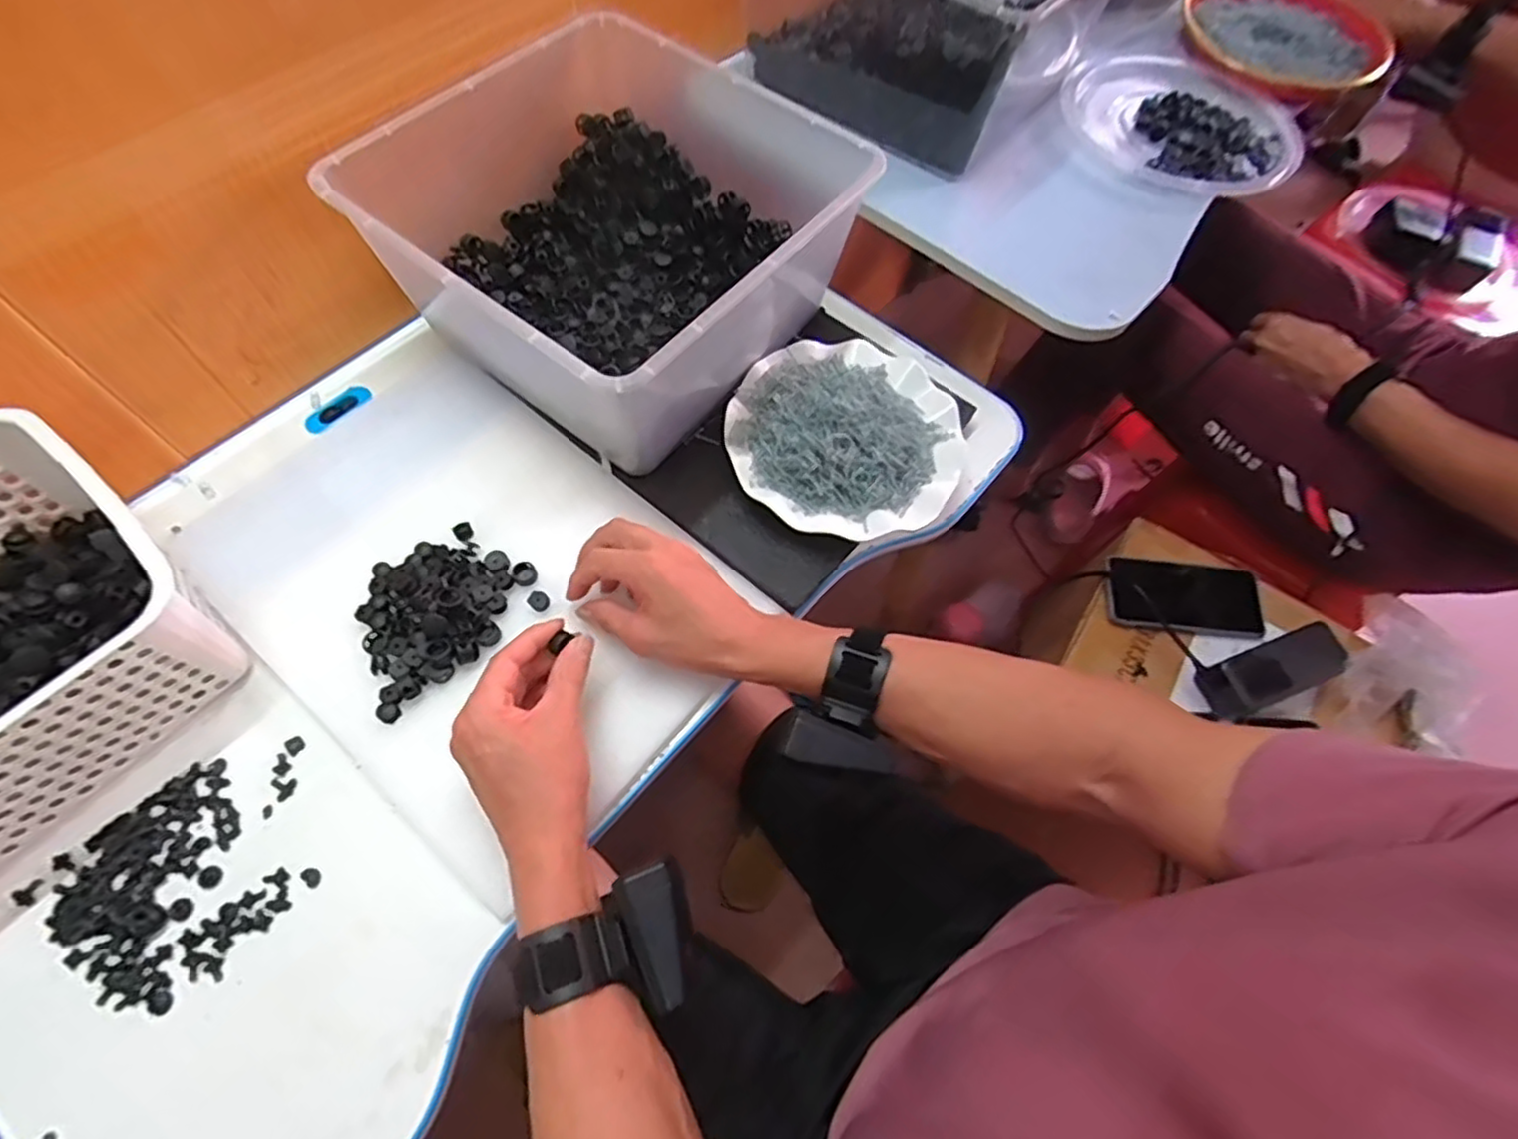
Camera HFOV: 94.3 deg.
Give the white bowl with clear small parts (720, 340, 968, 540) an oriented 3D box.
[{"bbox_3d":[0.069,-0.108,0.557,0.180,0.049,0.173,1,64,-2],"label":"white bowl with clear small parts"}]

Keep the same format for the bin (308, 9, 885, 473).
[{"bbox_3d":[-0.110,-0.256,0.558,0.303,0.143,0.292,36,68,14],"label":"bin"}]

